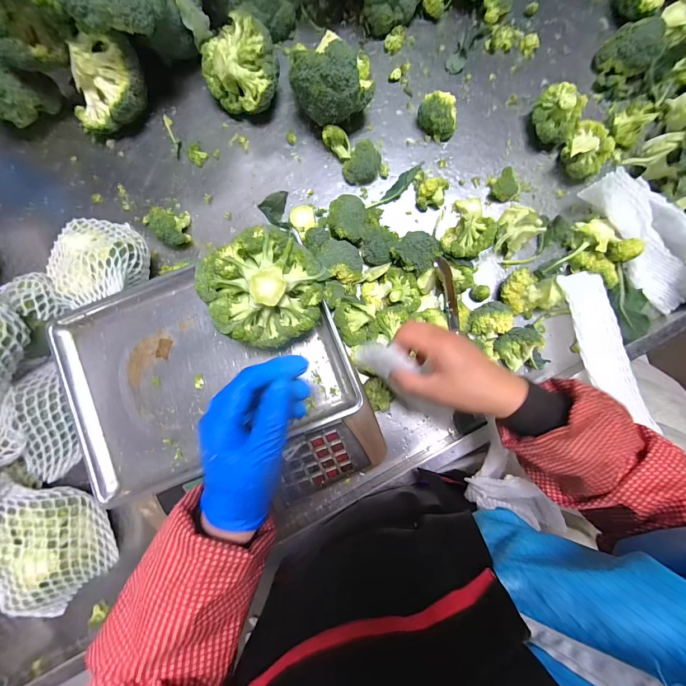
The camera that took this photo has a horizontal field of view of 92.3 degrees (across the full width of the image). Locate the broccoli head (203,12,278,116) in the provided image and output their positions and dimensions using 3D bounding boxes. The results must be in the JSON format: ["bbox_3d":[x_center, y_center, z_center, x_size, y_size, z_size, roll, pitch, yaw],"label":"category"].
[{"bbox_3d":[-0.161,-0.423,0.512,0.131,0.096,0.095,38,88,4],"label":"broccoli head"}]

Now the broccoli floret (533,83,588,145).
[{"bbox_3d":[0.324,-0.344,0.503,0.071,0.068,0.078,0,86,1],"label":"broccoli floret"}]

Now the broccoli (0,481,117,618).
[{"bbox_3d":[-0.401,0.258,0.437,0.125,0.095,0.184,-37,86,-1],"label":"broccoli"}]

